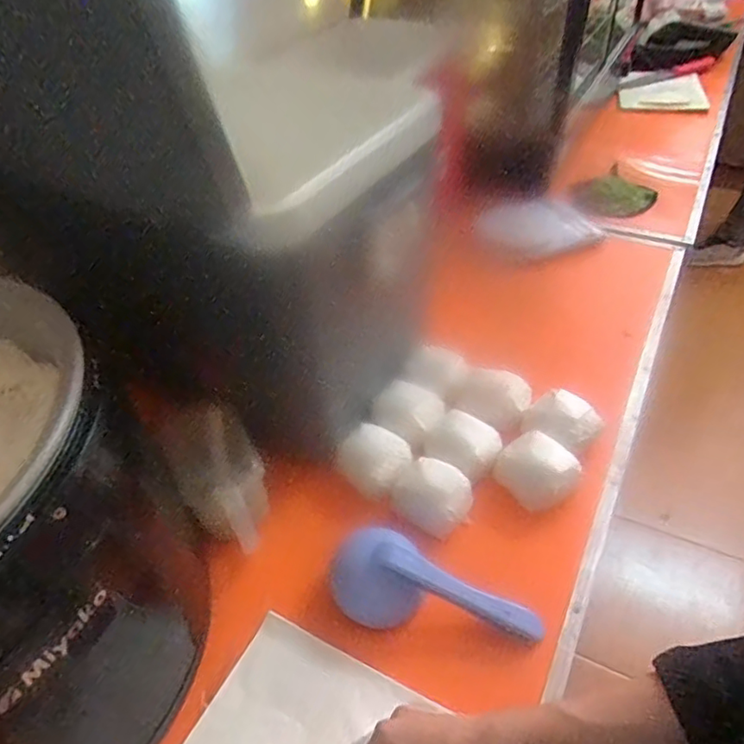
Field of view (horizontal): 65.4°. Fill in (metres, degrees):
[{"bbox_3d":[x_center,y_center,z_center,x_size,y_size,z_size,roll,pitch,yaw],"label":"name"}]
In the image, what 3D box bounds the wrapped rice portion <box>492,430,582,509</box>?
[{"bbox_3d":[0.183,0.112,0.649,0.085,0.053,0.061,25,51,28],"label":"wrapped rice portion"}]

